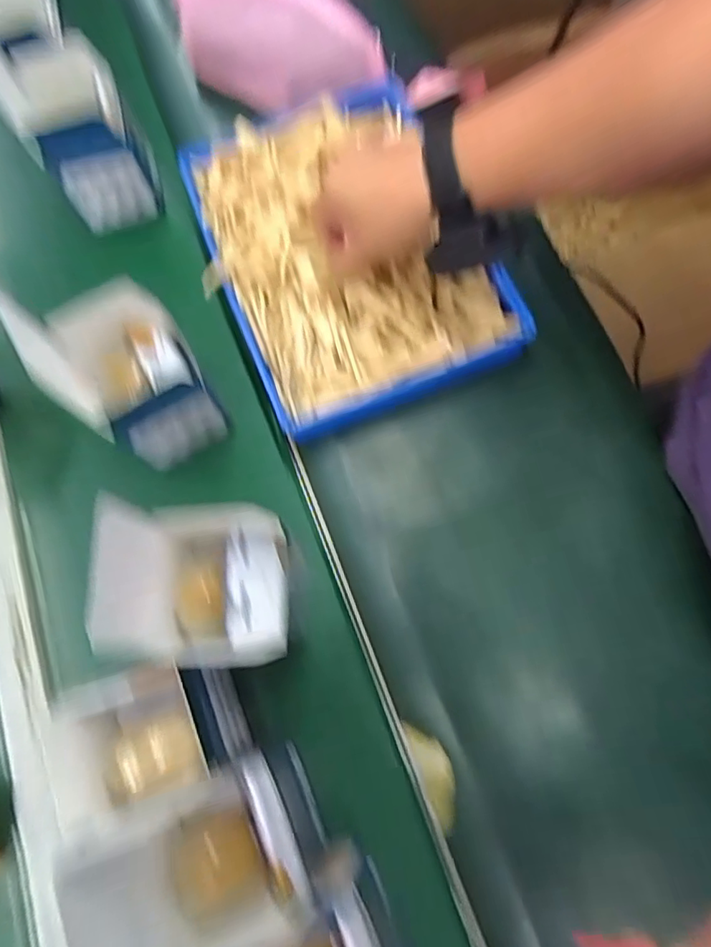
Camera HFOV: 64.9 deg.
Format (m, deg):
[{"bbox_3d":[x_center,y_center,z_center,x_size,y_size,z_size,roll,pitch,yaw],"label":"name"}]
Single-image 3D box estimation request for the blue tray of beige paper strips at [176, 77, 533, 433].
[{"bbox_3d":[-0.012,-0.215,0.517,0.229,0.051,0.322,-19,76,-6],"label":"blue tray of beige paper strips"}]

